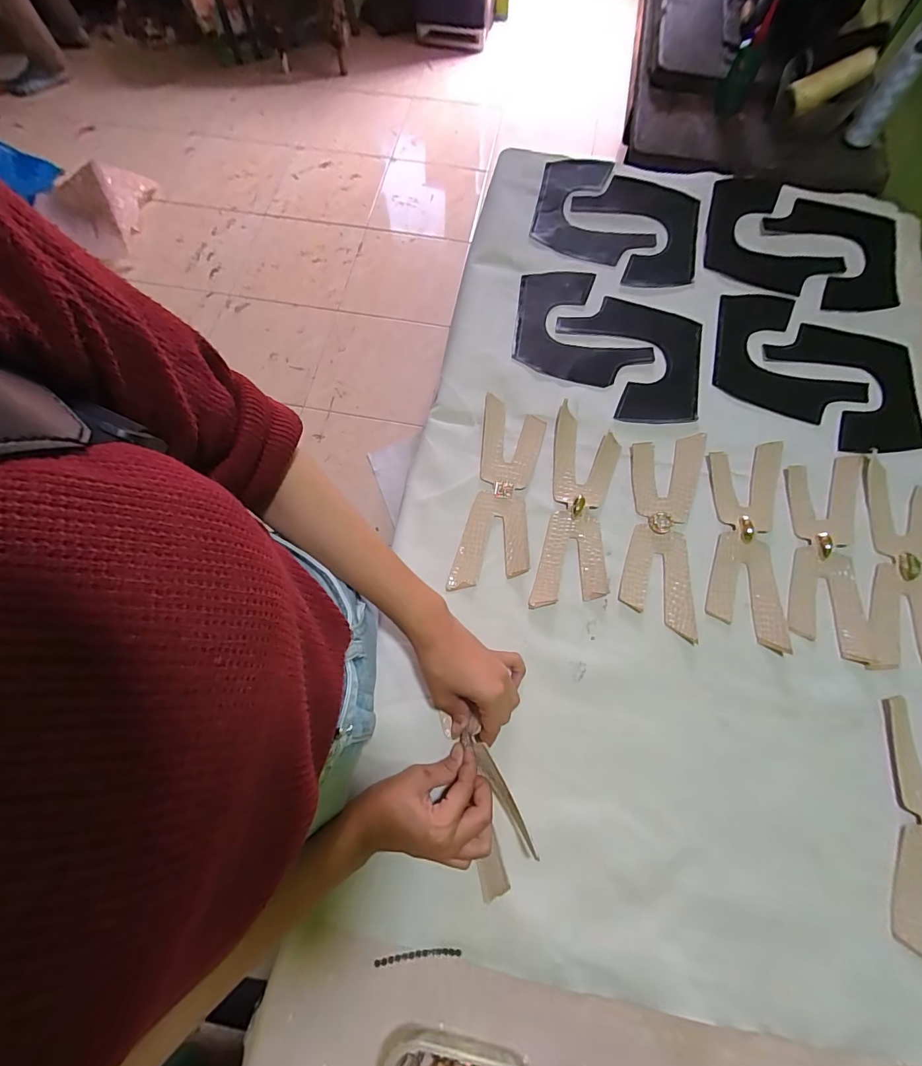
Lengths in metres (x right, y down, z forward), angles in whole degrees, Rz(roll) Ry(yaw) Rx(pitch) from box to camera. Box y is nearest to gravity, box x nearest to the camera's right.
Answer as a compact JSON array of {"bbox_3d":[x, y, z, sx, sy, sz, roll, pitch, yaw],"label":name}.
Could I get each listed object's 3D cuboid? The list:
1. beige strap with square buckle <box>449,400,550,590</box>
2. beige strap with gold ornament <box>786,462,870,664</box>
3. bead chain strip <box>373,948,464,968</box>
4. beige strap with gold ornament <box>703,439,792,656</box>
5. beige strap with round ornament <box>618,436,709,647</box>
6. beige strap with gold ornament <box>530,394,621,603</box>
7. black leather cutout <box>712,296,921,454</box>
[{"bbox_3d":[0.047,-0.046,0.494,0.077,0.011,0.229,10,72,6],"label":"beige strap with square buckle"},{"bbox_3d":[0.392,0.015,0.468,0.077,0.006,0.222,13,72,7],"label":"beige strap with gold ornament"},{"bbox_3d":[-0.036,0.351,0.362,0.071,0.004,0.008,-7,71,0],"label":"bead chain strip"},{"bbox_3d":[0.307,0.004,0.472,0.076,0.007,0.229,9,72,5],"label":"beige strap with gold ornament"},{"bbox_3d":[0.221,-0.008,0.479,0.074,0.006,0.225,11,72,6],"label":"beige strap with round ornament"},{"bbox_3d":[0.132,-0.030,0.486,0.073,0.008,0.232,10,72,6],"label":"beige strap with gold ornament"},{"bbox_3d":[0.440,-0.202,0.544,0.261,0.008,0.170,31,75,12],"label":"black leather cutout"}]

